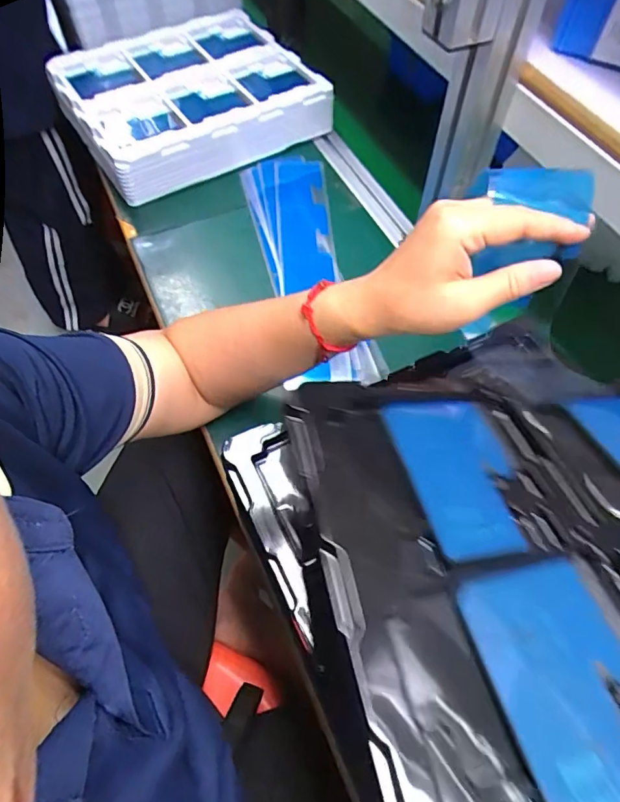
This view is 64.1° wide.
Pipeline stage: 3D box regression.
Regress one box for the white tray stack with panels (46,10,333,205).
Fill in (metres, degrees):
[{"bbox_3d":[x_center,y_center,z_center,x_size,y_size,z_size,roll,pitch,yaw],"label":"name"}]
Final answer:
[{"bbox_3d":[-0.179,-0.445,0.726,0.323,0.059,0.301,-31,65,-19],"label":"white tray stack with panels"}]

